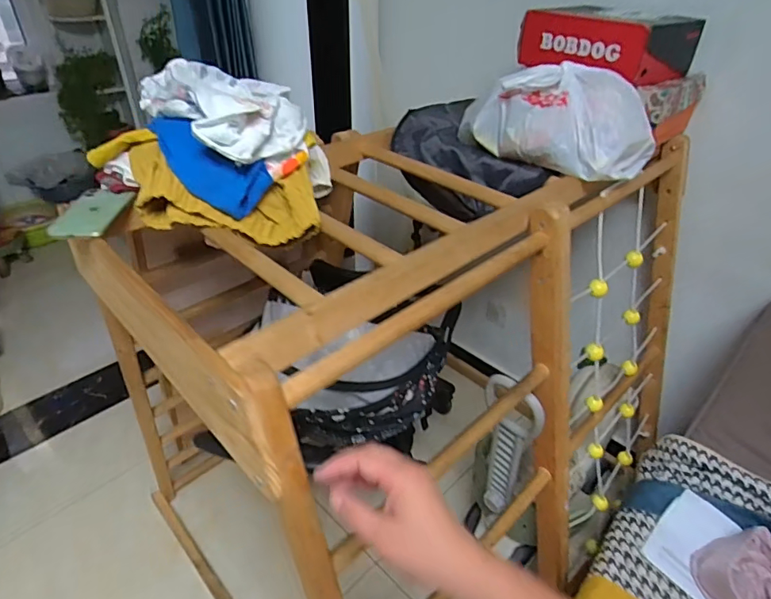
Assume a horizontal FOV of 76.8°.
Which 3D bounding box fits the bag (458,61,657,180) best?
[{"bbox_3d":[0.308,-0.350,0.934,0.346,0.154,0.179,16,38,18],"label":"bag"}]

